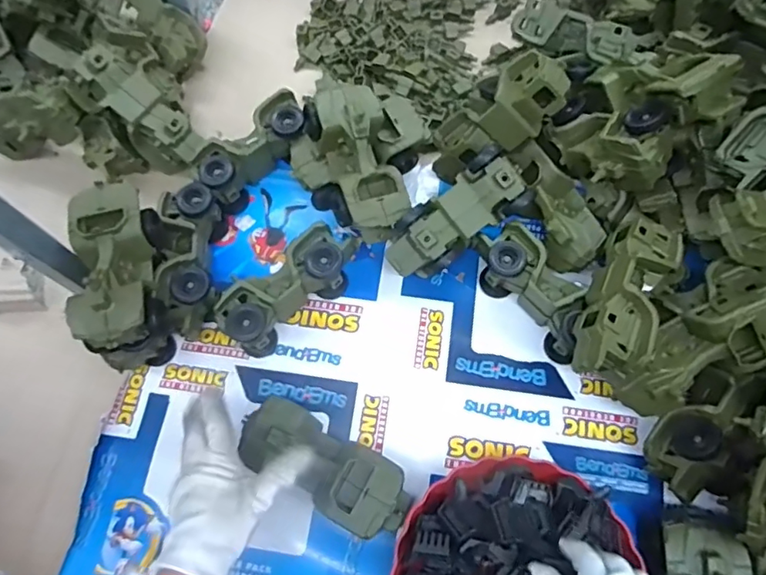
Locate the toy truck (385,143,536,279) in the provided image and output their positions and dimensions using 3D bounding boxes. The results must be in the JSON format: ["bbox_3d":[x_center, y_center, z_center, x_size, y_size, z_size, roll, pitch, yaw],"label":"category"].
[{"bbox_3d":[0.086,-0.084,0.649,0.185,0.068,0.093,-39,72,7],"label":"toy truck"}]

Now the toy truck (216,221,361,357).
[{"bbox_3d":[-0.108,0.000,0.654,0.184,0.077,0.064,-41,73,-13],"label":"toy truck"}]

